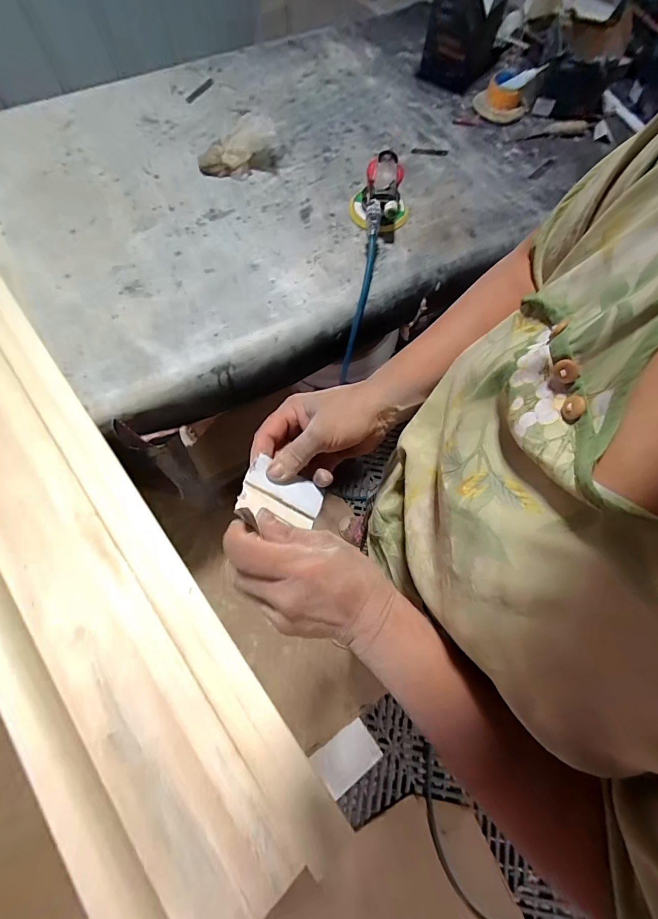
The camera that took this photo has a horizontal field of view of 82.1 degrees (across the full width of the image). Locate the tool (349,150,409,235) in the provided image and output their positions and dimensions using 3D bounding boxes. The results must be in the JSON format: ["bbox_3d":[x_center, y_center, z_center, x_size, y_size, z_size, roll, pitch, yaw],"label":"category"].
[{"bbox_3d":[0.095,-0.462,0.685,0.109,0.096,0.166,7,69,0],"label":"tool"}]

